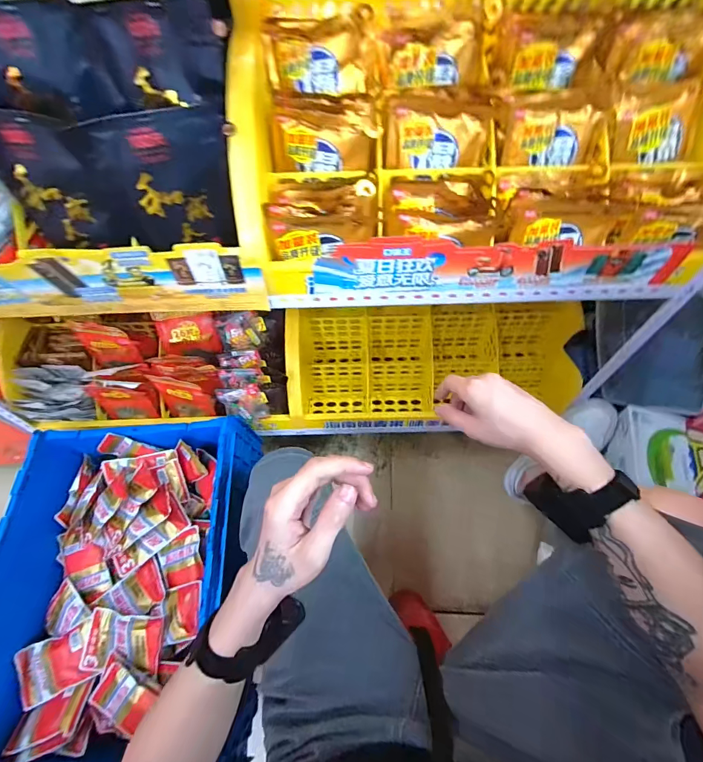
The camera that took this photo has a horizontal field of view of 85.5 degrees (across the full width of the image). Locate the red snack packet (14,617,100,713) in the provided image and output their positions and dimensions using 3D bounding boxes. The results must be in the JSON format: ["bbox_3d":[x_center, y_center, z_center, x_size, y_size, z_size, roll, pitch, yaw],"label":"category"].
[{"bbox_3d":[-0.523,0.503,0.676,0.133,0.027,0.092,-21,63,-8],"label":"red snack packet"}]

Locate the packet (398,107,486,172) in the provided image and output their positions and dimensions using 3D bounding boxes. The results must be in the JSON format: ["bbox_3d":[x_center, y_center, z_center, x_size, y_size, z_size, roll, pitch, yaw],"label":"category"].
[{"bbox_3d":[0.125,-0.326,0.522,0.132,0.066,0.028,3,35,-3],"label":"packet"}]

